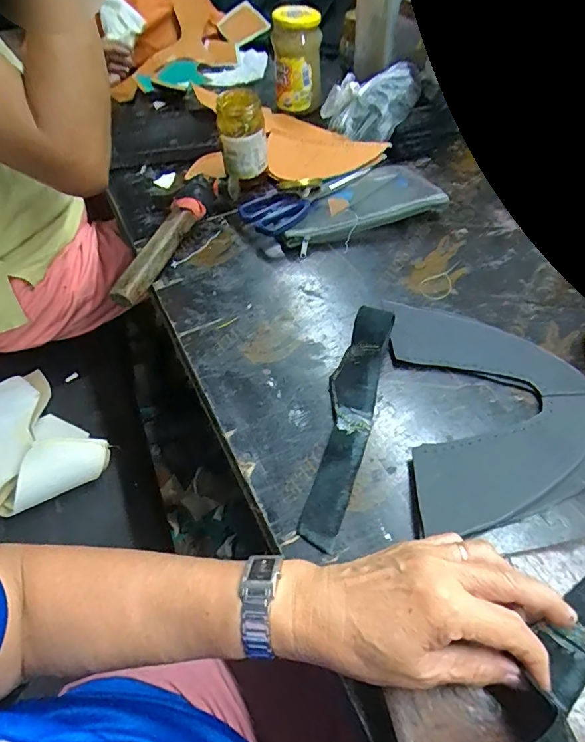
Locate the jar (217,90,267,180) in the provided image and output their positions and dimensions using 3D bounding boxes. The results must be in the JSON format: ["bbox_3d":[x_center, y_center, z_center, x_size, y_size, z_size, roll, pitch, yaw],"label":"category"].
[{"bbox_3d":[-0.063,-0.296,0.572,0.056,0.098,0.056,-2,53,2],"label":"jar"}]

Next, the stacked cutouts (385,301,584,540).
[{"bbox_3d":[0.184,0.026,0.390,0.177,0.012,0.228,-1,53,3],"label":"stacked cutouts"}]

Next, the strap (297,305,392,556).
[{"bbox_3d":[0.045,0.036,0.367,0.041,0.044,0.200,12,55,12],"label":"strap"}]

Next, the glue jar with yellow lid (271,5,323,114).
[{"bbox_3d":[0.008,-0.472,0.675,0.071,0.136,0.075,-1,53,3],"label":"glue jar with yellow lid"}]

